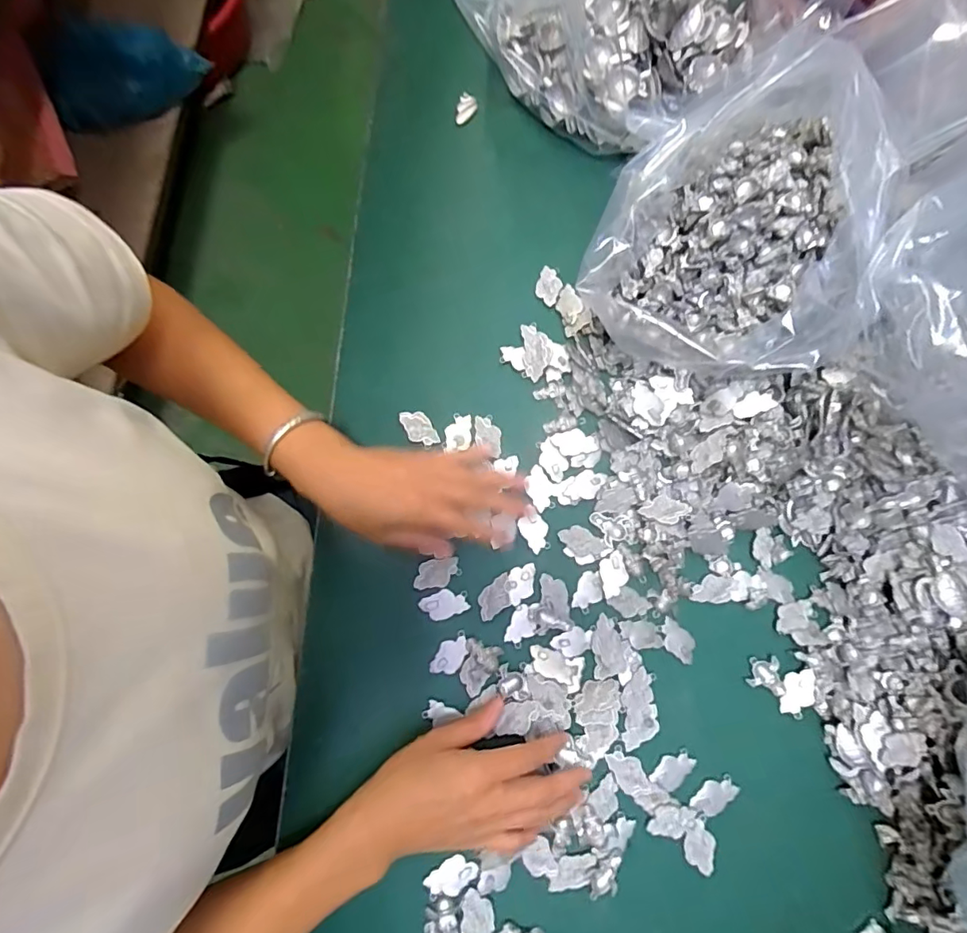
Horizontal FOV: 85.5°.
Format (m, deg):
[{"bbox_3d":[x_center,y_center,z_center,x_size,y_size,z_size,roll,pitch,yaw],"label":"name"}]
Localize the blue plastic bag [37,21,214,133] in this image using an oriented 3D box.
[{"bbox_3d":[-0.701,-0.763,1.032,0.296,0.172,0.087,-5,80,-2],"label":"blue plastic bag"}]

